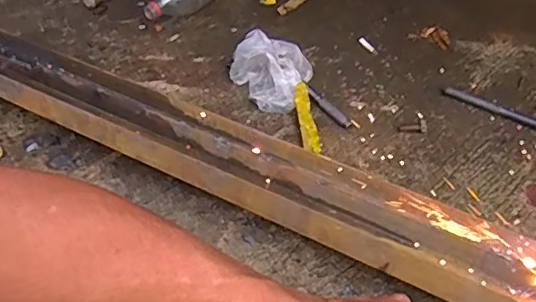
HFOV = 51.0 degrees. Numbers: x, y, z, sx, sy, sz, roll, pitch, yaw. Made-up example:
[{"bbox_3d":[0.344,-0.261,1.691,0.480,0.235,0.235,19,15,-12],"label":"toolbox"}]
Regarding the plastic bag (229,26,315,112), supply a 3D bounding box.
[{"bbox_3d":[0.018,-0.155,0.935,0.139,0.084,0.140,-31,51,-26],"label":"plastic bag"}]

